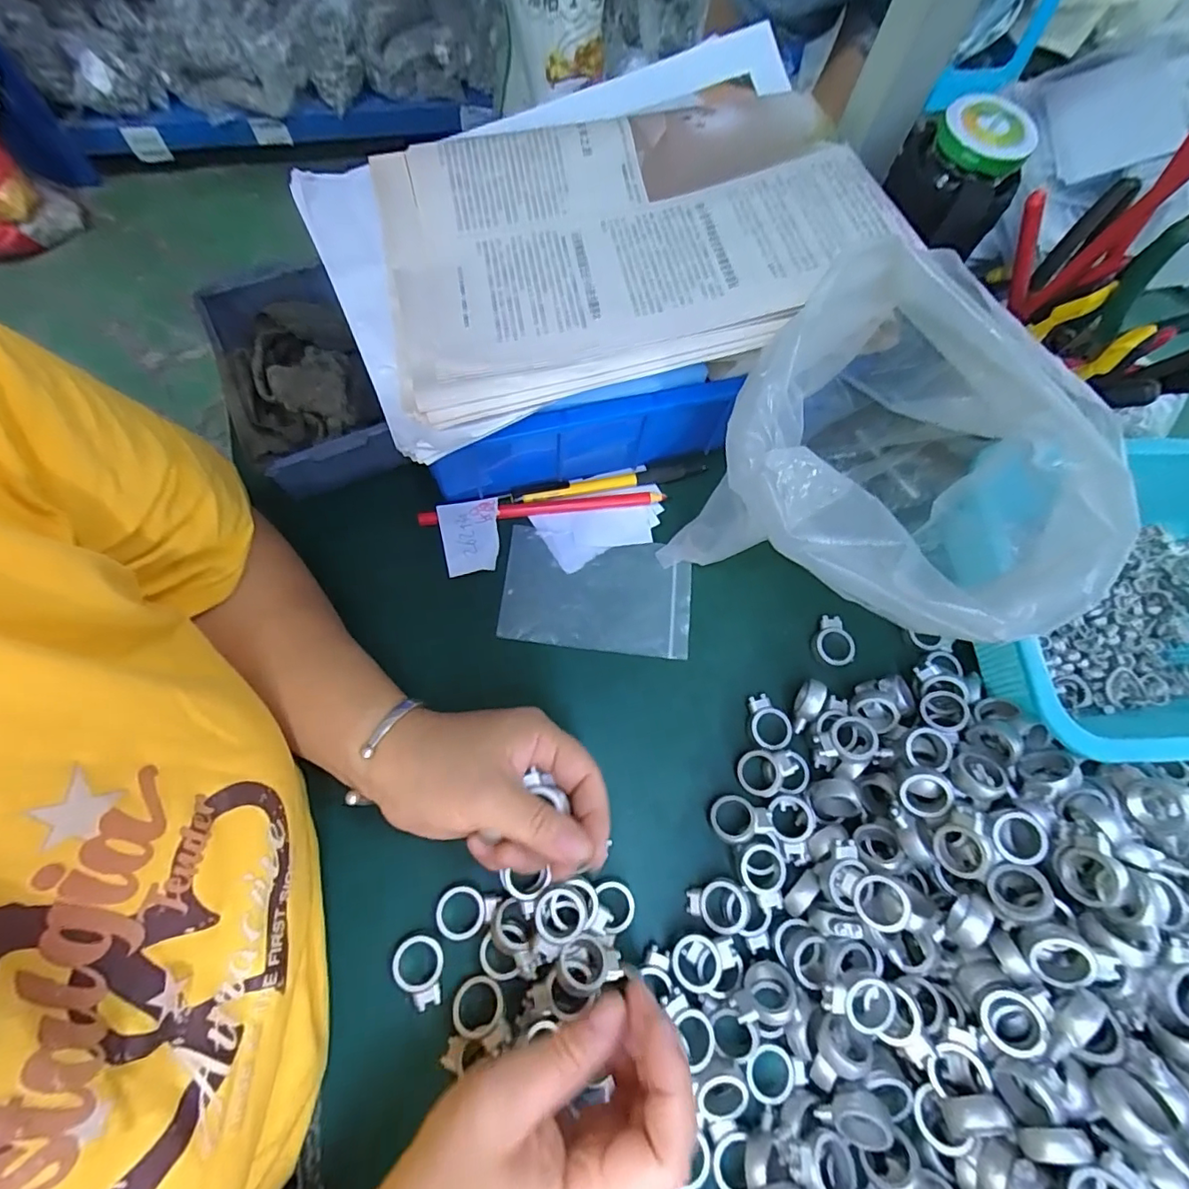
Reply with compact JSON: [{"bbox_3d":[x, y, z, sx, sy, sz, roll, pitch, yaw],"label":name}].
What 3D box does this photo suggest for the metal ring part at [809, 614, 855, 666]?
[{"bbox_3d":[0.155,0.031,0.353,0.028,0.005,0.033,-10,72,-8],"label":"metal ring part"}]

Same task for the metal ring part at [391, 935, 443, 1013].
[{"bbox_3d":[-0.090,0.195,0.277,0.025,0.004,0.033,-21,74,-11],"label":"metal ring part"}]

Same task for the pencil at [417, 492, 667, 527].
[{"bbox_3d":[-0.035,-0.060,0.370,0.167,0.009,0.009,-6,72,-7],"label":"pencil"}]

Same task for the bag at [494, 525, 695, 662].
[{"bbox_3d":[0.002,-0.001,0.357,0.122,0.007,0.075,7,73,-2],"label":"bag"}]

